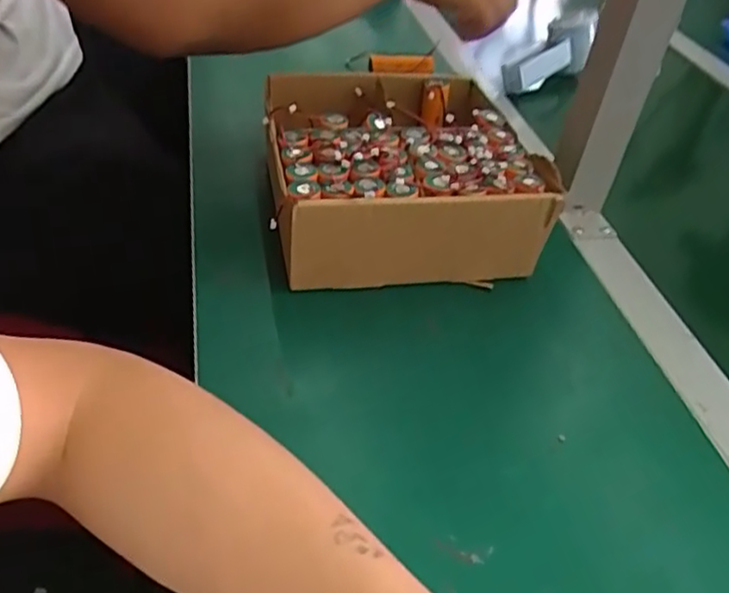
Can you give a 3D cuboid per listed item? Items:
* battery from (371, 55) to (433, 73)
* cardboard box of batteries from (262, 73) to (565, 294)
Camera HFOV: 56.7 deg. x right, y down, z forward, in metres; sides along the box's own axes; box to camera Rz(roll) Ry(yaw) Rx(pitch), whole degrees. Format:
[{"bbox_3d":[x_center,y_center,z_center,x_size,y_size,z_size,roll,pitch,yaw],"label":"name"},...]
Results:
[{"bbox_3d":[0.042,-0.241,0.698,0.073,0.023,0.023,-10,42,-18],"label":"battery"},{"bbox_3d":[0.021,-0.095,0.516,0.184,0.083,0.184,-2,41,-12],"label":"cardboard box of batteries"}]

